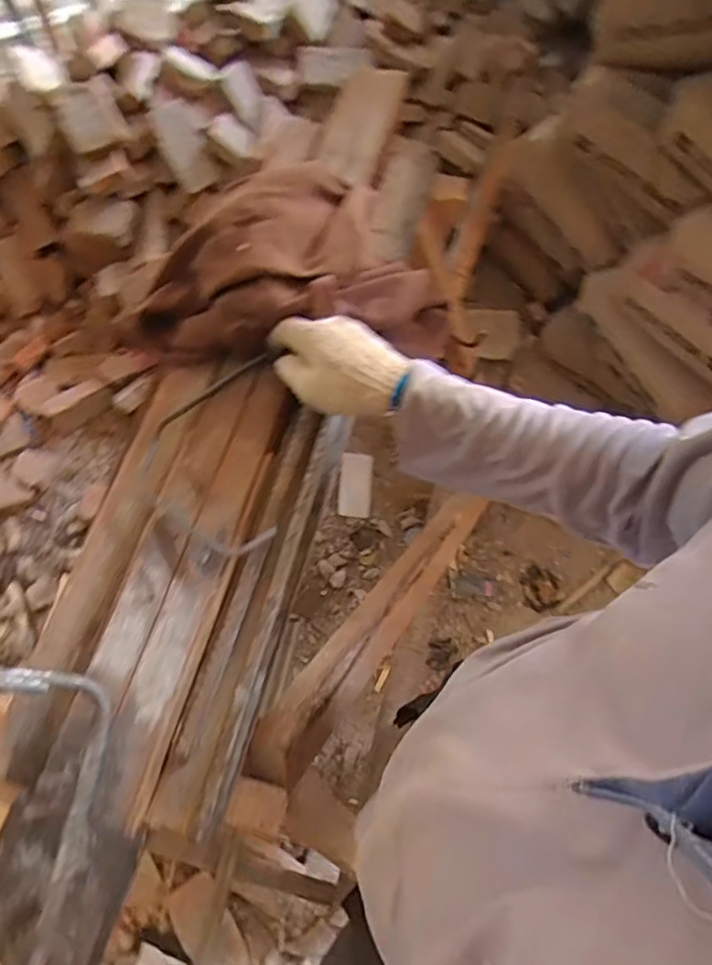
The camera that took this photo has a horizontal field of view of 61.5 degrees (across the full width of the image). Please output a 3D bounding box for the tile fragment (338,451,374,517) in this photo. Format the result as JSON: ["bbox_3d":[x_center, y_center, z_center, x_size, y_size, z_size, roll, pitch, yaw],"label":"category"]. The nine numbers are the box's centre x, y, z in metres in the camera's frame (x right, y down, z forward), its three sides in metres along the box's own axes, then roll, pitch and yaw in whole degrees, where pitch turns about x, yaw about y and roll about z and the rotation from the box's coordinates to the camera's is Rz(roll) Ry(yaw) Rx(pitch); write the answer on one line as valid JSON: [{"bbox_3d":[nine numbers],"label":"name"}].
[{"bbox_3d":[0.001,0.005,1.490,0.079,0.011,0.155,5,86,-8],"label":"tile fragment"}]

